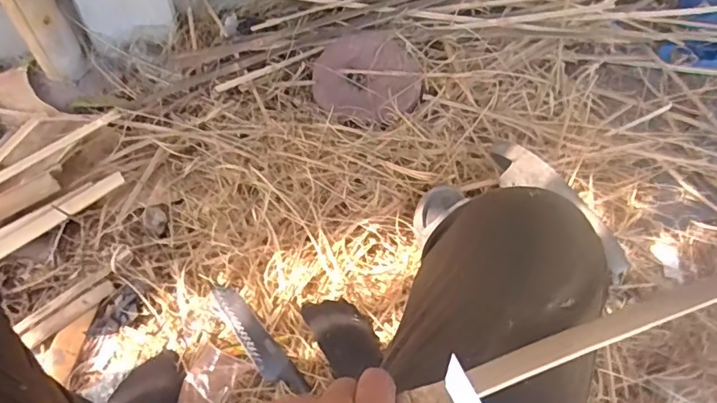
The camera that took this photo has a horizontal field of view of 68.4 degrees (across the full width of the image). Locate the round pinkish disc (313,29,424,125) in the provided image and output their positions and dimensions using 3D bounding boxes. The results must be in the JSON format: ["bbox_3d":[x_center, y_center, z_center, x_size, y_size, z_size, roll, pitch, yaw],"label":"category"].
[{"bbox_3d":[0.019,-0.251,1.039,0.213,0.043,0.228,12,57,4],"label":"round pinkish disc"}]

